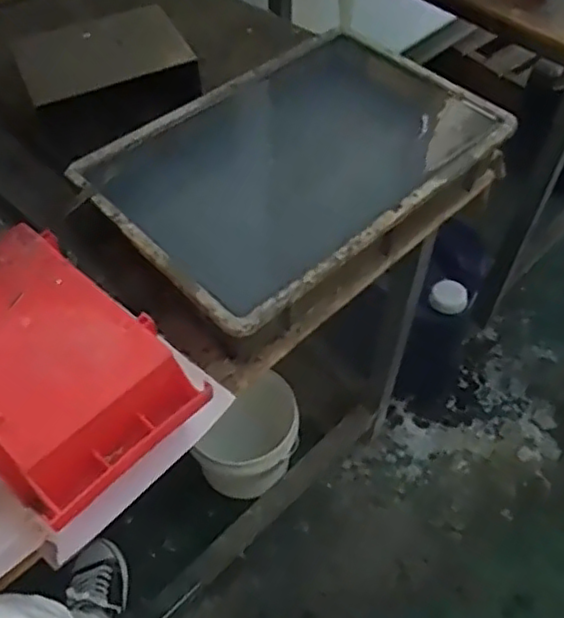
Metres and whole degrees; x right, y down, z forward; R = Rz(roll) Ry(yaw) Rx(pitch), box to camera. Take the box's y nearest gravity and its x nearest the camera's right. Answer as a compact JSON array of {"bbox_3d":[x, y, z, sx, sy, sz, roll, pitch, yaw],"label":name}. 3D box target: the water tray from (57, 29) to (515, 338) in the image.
[{"bbox_3d":[0.021,-0.166,0.758,0.439,0.060,0.291,-36,61,-25],"label":"water tray"}]

